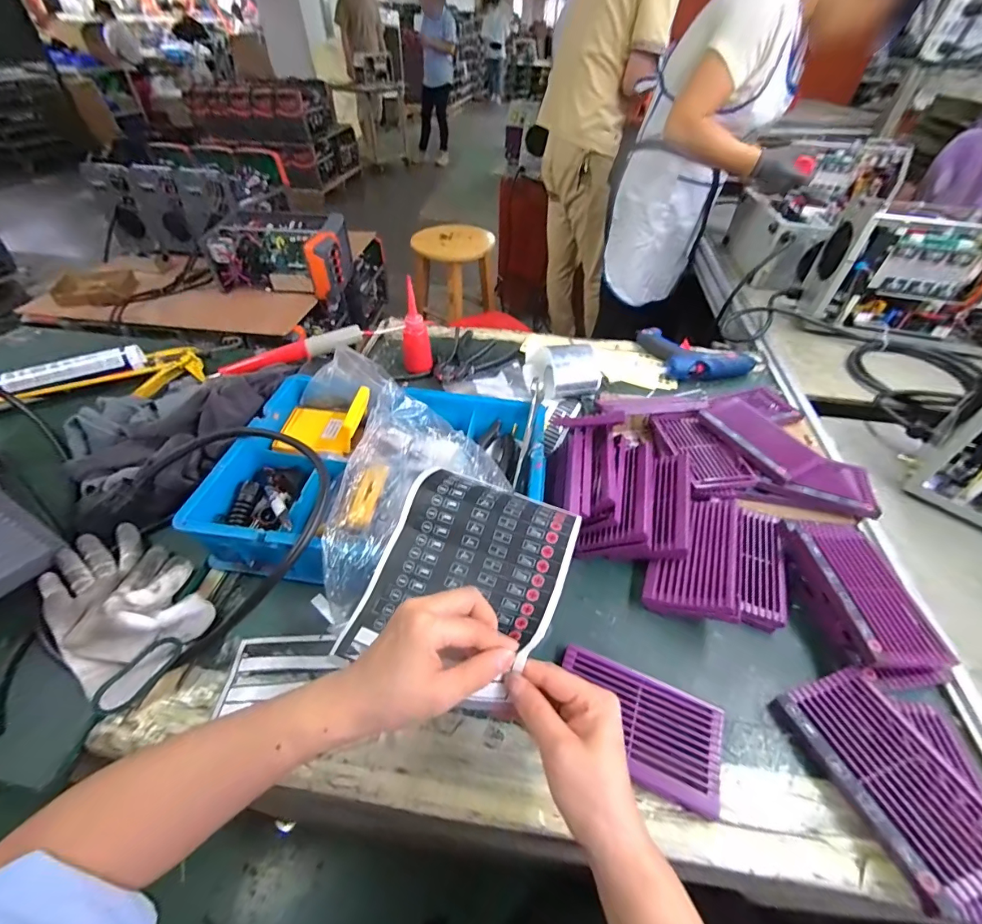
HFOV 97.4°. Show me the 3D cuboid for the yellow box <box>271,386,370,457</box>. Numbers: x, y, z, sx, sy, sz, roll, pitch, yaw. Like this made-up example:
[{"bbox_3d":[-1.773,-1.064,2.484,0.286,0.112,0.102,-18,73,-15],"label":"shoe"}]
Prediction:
[{"bbox_3d":[-0.224,-0.055,0.579,0.123,0.060,0.084,5,45,3],"label":"yellow box"}]

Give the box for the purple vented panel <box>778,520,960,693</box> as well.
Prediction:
[{"bbox_3d":[0.397,0.138,0.465,0.099,0.036,0.183,0,45,-2],"label":"purple vented panel"}]

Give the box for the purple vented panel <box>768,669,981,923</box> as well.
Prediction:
[{"bbox_3d":[0.345,0.262,0.366,0.115,0.027,0.154,-13,47,-15],"label":"purple vented panel"}]

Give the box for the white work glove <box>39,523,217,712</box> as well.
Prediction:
[{"bbox_3d":[-0.374,0.126,0.429,0.199,0.071,0.110,35,54,28],"label":"white work glove"}]

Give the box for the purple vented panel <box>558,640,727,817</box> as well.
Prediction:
[{"bbox_3d":[0.131,0.238,0.394,0.146,0.017,0.085,19,48,16],"label":"purple vented panel"}]

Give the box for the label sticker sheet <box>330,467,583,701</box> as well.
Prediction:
[{"bbox_3d":[-0.024,0.106,0.397,0.169,0.050,0.194,17,47,15],"label":"label sticker sheet"}]

